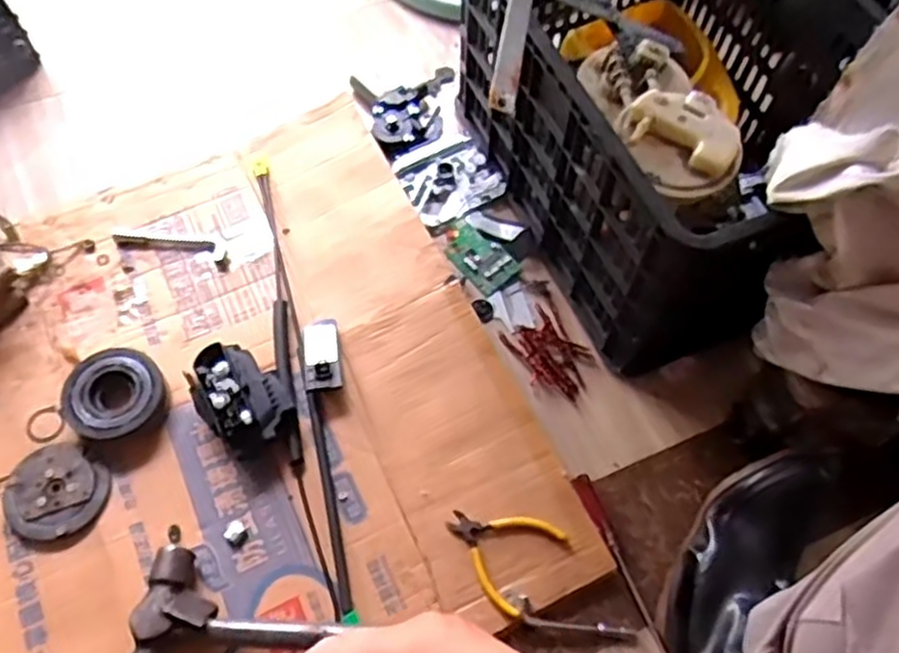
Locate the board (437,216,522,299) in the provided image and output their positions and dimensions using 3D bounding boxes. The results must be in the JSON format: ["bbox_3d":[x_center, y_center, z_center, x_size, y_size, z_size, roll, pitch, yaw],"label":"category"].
[{"bbox_3d":[0.034,-0.093,0.935,0.061,0.007,0.108,-37,67,-17],"label":"board"}]

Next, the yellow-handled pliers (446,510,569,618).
[{"bbox_3d":[0.047,0.222,0.754,0.109,0.017,0.095,31,67,16],"label":"yellow-handled pliers"}]

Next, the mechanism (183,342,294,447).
[{"bbox_3d":[-0.225,0.078,0.803,0.087,0.068,0.113,-36,67,-17],"label":"mechanism"}]

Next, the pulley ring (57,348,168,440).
[{"bbox_3d":[-0.370,0.077,0.819,0.104,0.045,0.097,-1,62,1],"label":"pulley ring"}]

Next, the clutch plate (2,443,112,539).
[{"bbox_3d":[-0.416,0.174,0.781,0.105,0.010,0.093,28,66,15],"label":"clutch plate"}]

